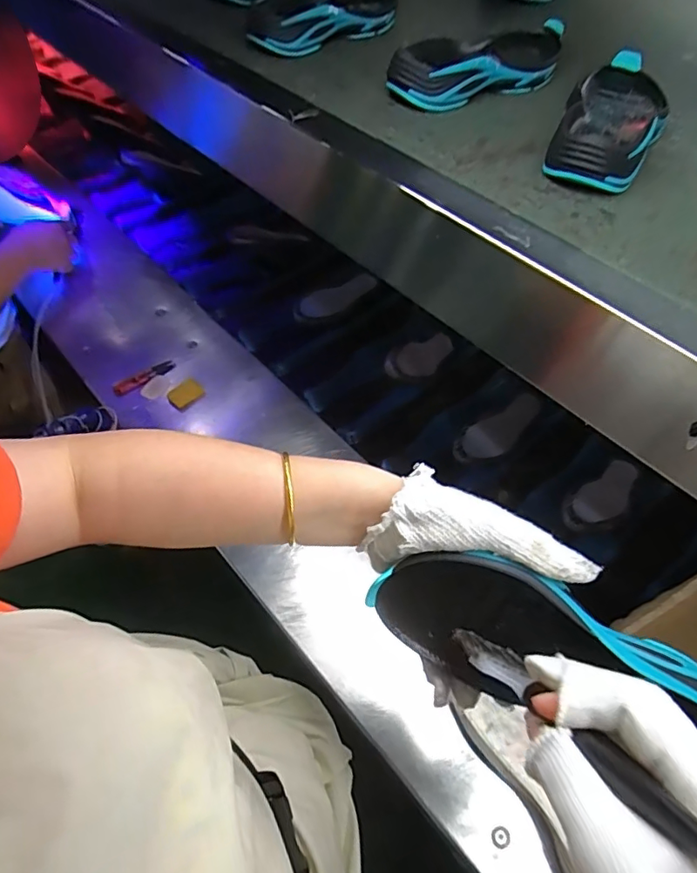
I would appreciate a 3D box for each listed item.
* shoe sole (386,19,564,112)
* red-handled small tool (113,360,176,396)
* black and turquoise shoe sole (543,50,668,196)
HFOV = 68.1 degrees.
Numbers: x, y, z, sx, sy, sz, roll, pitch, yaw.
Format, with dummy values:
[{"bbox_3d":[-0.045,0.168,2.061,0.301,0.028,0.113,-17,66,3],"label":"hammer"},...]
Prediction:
[{"bbox_3d":[0.139,-0.375,0.517,0.215,0.036,0.085,-33,61,-23],"label":"shoe sole"},{"bbox_3d":[-0.335,-0.098,0.846,0.102,0.009,0.026,-31,62,-22],"label":"red-handled small tool"},{"bbox_3d":[0.233,-0.283,0.455,0.081,0.035,0.213,26,57,17],"label":"black and turquoise shoe sole"}]

